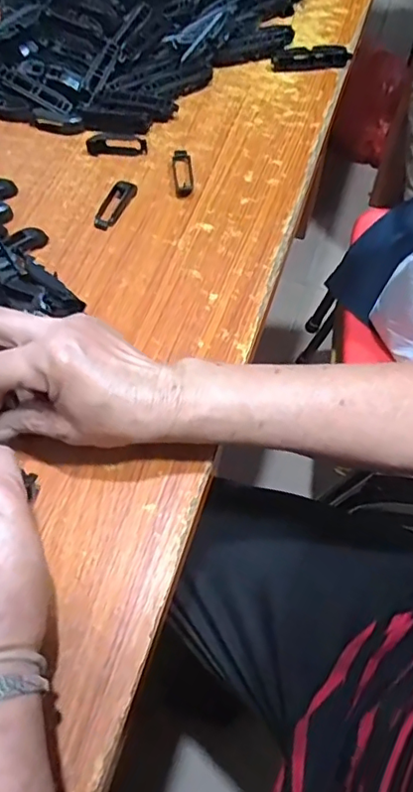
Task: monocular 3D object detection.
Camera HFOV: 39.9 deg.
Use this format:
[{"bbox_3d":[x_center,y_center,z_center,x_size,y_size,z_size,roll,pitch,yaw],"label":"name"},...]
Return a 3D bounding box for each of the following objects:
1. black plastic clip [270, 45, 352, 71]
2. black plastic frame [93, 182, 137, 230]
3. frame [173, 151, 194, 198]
[{"bbox_3d":[0.109,-0.354,0.595,0.081,0.021,0.007,-2,20,1],"label":"black plastic clip"},{"bbox_3d":[-0.082,-0.172,0.505,0.020,0.010,0.056,23,64,10],"label":"black plastic frame"},{"bbox_3d":[-0.022,-0.206,0.525,0.018,0.006,0.057,-3,62,-3],"label":"frame"}]

